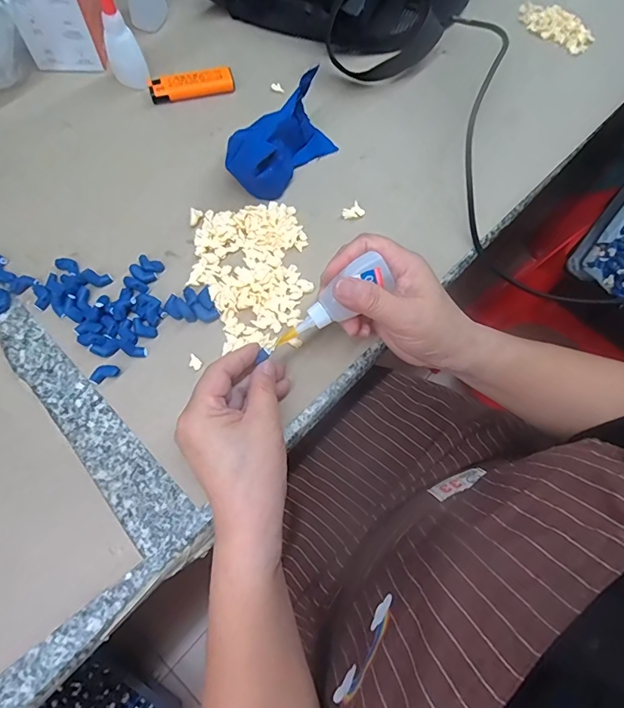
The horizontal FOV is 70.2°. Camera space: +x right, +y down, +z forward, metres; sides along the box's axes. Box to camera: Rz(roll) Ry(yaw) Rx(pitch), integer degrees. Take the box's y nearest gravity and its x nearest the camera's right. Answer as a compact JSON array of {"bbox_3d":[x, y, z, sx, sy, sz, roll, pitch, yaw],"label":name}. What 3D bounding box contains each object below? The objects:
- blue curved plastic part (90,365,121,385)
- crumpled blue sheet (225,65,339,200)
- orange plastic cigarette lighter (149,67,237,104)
[{"bbox_3d":[-0.157,0.015,0.336,0.020,0.010,0.012,-27,74,-11],"label":"blue curved plastic part"},{"bbox_3d":[-0.030,-0.194,0.388,0.063,0.058,0.113,40,74,11],"label":"crumpled blue sheet"},{"bbox_3d":[-0.116,-0.261,0.431,0.079,0.013,0.023,-15,72,-8],"label":"orange plastic cigarette lighter"}]

